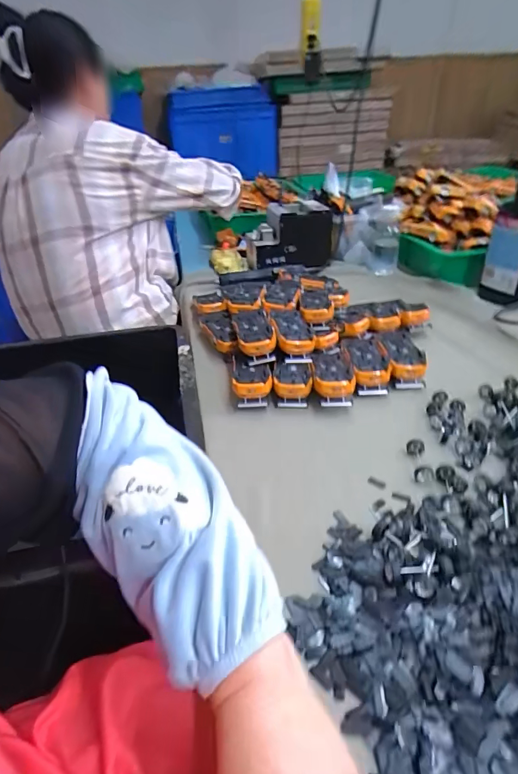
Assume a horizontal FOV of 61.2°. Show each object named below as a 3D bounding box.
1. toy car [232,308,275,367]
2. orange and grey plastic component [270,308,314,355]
[{"bbox_3d":[-0.009,-0.083,0.680,0.054,0.038,0.131,-7,32,-5],"label":"toy car"},{"bbox_3d":[0.048,-0.084,0.676,0.051,0.033,0.121,-7,33,-5],"label":"orange and grey plastic component"}]

